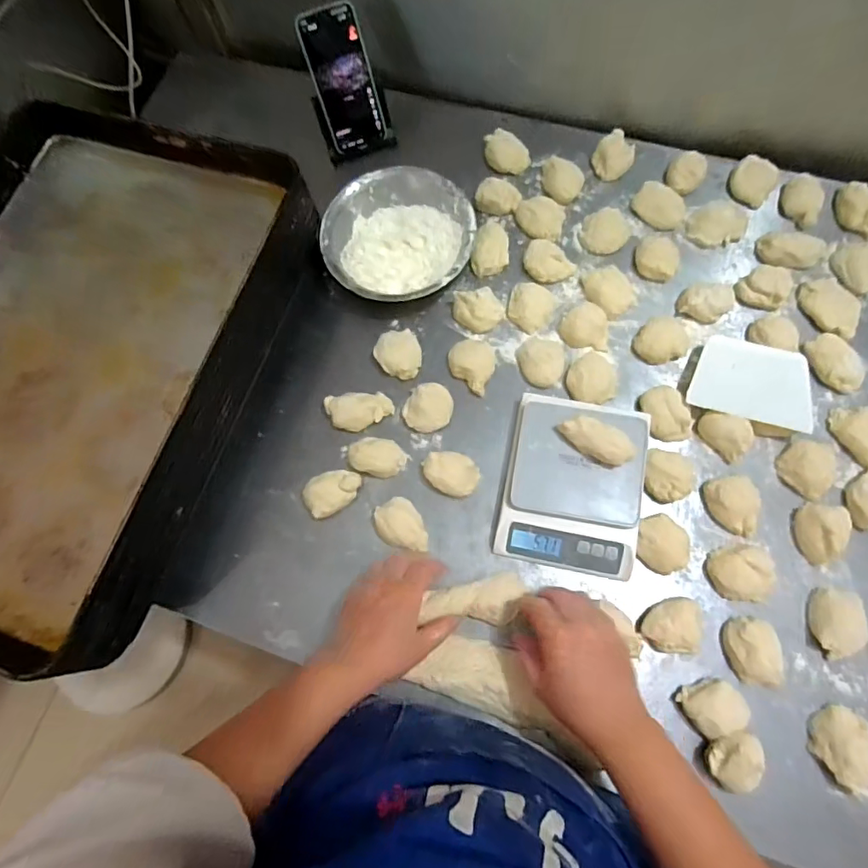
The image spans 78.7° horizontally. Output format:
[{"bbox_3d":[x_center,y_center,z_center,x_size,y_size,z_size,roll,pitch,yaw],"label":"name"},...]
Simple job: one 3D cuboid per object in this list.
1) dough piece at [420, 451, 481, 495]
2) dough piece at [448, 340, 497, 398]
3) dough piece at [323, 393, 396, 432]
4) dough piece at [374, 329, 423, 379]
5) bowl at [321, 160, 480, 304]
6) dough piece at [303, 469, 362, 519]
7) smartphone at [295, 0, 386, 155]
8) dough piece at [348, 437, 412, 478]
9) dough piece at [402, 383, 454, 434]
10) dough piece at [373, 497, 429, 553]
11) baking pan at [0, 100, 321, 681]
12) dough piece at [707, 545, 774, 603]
[{"bbox_3d":[0.020,0.046,0.610,0.064,0.032,0.047,17,76,10],"label":"dough piece"},{"bbox_3d":[0.046,-0.083,0.649,0.056,0.021,0.068,6,74,7],"label":"dough piece"},{"bbox_3d":[-0.089,-0.029,0.642,0.077,0.019,0.046,-15,73,0],"label":"dough piece"},{"bbox_3d":[-0.044,-0.099,0.656,0.056,0.029,0.063,-17,73,0],"label":"dough piece"},{"bbox_3d":[-0.047,-0.253,0.688,0.185,0.050,0.186,-1,73,5],"label":"bowl"},{"bbox_3d":[-0.117,0.066,0.616,0.067,0.023,0.047,-34,74,-5],"label":"dough piece"},{"bbox_3d":[-0.118,-0.466,0.702,0.074,0.161,0.013,-22,46,-5],"label":"smartphone"},{"bbox_3d":[-0.065,0.027,0.621,0.066,0.025,0.043,13,75,9],"label":"dough piece"},{"bbox_3d":[-0.007,-0.032,0.631,0.058,0.027,0.054,-3,73,4],"label":"dough piece"},{"bbox_3d":[-0.034,0.106,0.600,0.050,0.030,0.069,-37,74,-6],"label":"dough piece"},{"bbox_3d":[-0.433,-0.090,0.612,0.411,0.087,0.585,17,76,10],"label":"baking pan"},{"bbox_3d":[0.326,0.146,0.555,0.065,0.029,0.055,4,74,6],"label":"dough piece"}]

